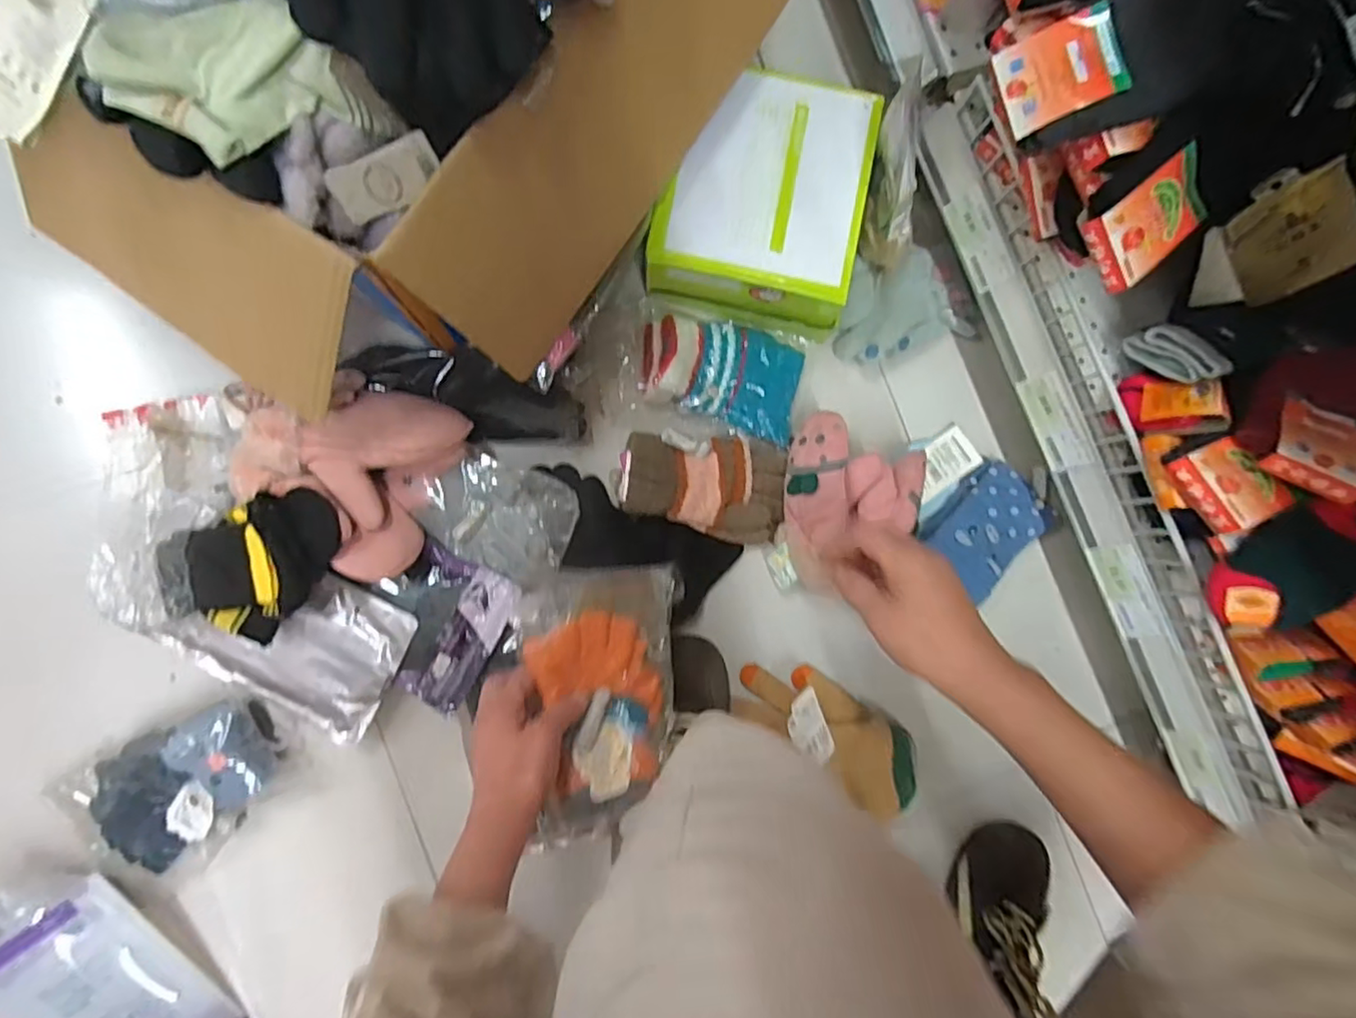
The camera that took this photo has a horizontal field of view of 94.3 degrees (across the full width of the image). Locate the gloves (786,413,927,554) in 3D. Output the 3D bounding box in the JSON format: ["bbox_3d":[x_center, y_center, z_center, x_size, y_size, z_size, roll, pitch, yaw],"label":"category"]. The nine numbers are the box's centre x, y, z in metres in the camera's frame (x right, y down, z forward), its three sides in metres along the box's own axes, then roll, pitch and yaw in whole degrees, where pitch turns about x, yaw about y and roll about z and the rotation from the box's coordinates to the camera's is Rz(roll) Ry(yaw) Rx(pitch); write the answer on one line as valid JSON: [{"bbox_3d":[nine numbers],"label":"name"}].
[{"bbox_3d":[0.169,-0.022,0.599,0.121,0.047,0.122,11,86,-5],"label":"gloves"}]

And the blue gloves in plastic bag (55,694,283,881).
[{"bbox_3d":[-0.443,0.254,0.552,0.193,0.047,0.128,-29,90,-7],"label":"blue gloves in plastic bag"}]

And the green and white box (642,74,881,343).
[{"bbox_3d":[0.086,-0.287,0.598,0.191,0.077,0.213,16,85,-5],"label":"green and white box"}]

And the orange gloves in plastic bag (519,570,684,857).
[{"bbox_3d":[-0.058,0.150,0.503,0.121,0.047,0.200,-3,87,-6],"label":"orange gloves in plastic bag"}]

